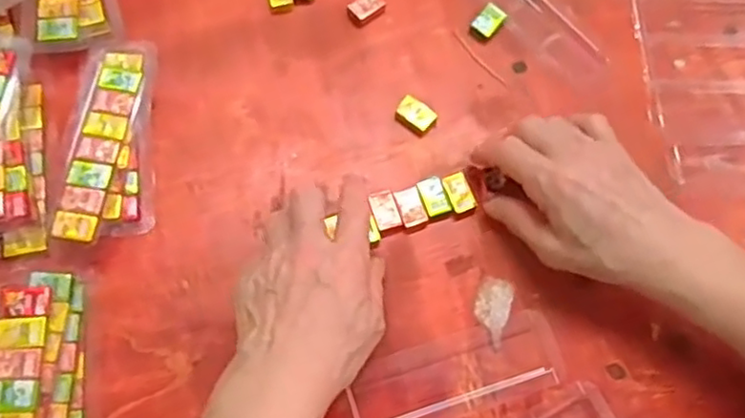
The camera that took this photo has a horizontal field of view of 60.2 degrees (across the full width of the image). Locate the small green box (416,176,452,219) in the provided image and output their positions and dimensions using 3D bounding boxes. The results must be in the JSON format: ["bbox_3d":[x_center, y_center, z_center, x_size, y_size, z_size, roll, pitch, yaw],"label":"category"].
[{"bbox_3d":[0.041,-0.008,0.429,0.017,0.008,0.026,-20,74,-8],"label":"small green box"}]

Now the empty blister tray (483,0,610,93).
[{"bbox_3d":[0.121,-0.141,0.475,0.038,0.006,0.127,-41,78,-13],"label":"empty blister tray"}]

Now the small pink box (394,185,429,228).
[{"bbox_3d":[0.025,-0.001,0.427,0.017,0.008,0.024,-19,74,-8],"label":"small pink box"}]

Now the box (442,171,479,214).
[{"bbox_3d":[0.058,-0.011,0.431,0.018,0.007,0.026,-21,74,-9],"label":"box"}]

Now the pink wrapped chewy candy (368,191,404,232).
[{"bbox_3d":[0.008,0.001,0.424,0.018,0.012,0.028,-18,74,-8],"label":"pink wrapped chewy candy"}]

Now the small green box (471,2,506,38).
[{"bbox_3d":[0.086,-0.139,0.472,0.017,0.005,0.025,40,75,10],"label":"small green box"}]

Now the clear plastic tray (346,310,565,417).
[{"bbox_3d":[0.051,0.101,0.393,0.128,0.010,0.047,-17,74,-7],"label":"clear plastic tray"}]

